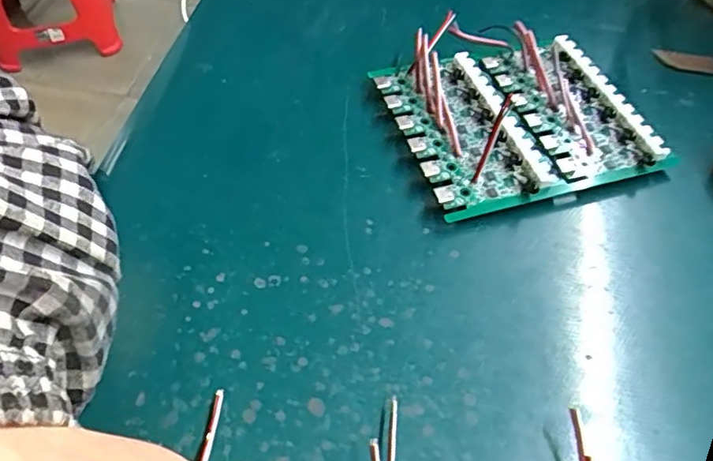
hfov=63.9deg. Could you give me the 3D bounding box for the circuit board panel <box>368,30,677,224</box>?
[{"bbox_3d":[0.079,-0.056,0.288,0.113,0.018,0.101,-14,55,-13],"label":"circuit board panel"}]

